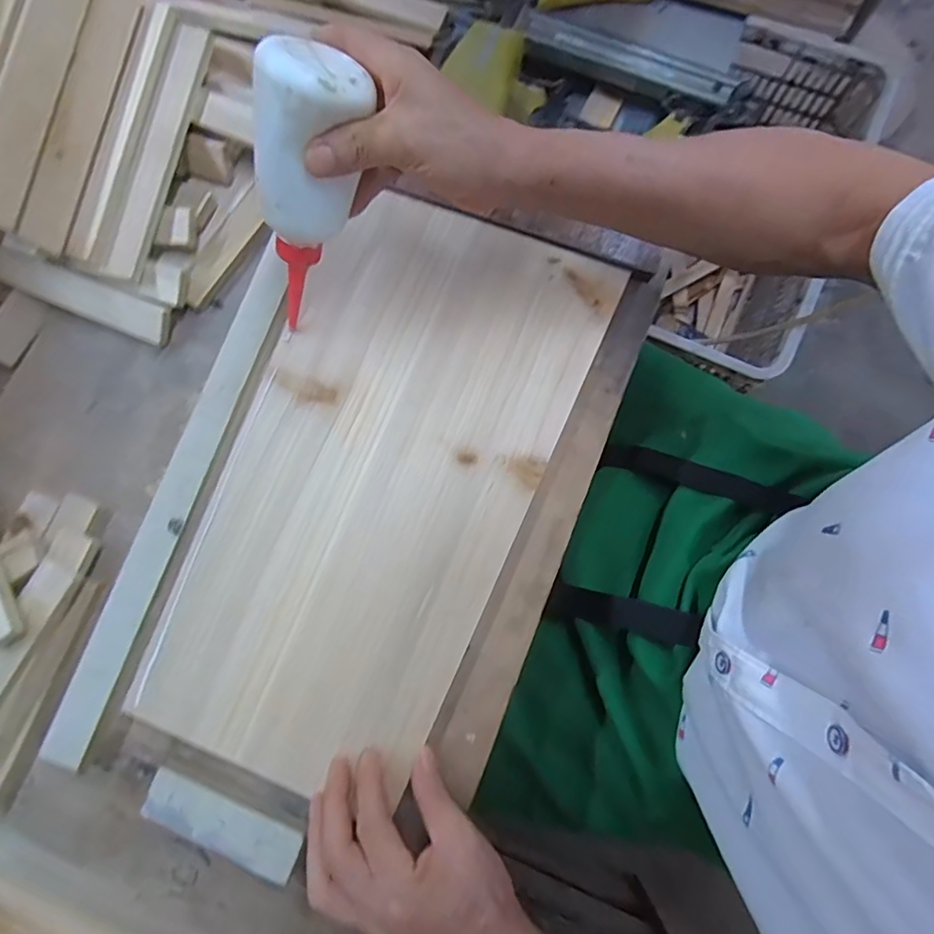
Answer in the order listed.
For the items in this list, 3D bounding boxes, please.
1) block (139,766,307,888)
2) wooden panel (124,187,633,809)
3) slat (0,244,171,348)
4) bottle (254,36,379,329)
[{"bbox_3d":[-0.156,0.228,0.341,0.103,0.015,0.029,22,80,5],"label":"block"},{"bbox_3d":[-0.061,0.001,0.385,0.215,0.016,0.417,24,81,5],"label":"wooden panel"},{"bbox_3d":[-0.313,-0.139,0.412,0.176,0.009,0.030,22,103,1],"label":"slat"},{"bbox_3d":[-0.100,-0.162,0.336,0.048,0.162,0.057,33,54,6],"label":"bottle"}]

